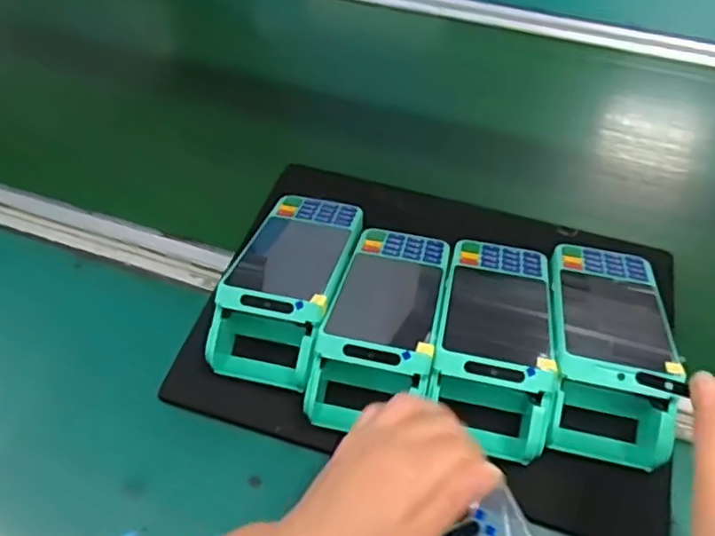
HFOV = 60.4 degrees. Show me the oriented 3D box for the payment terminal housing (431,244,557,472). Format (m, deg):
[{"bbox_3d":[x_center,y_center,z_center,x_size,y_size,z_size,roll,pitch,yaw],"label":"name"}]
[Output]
[{"bbox_3d":[0.096,0.045,0.438,0.076,0.077,0.174,10,56,5],"label":"payment terminal housing"}]

